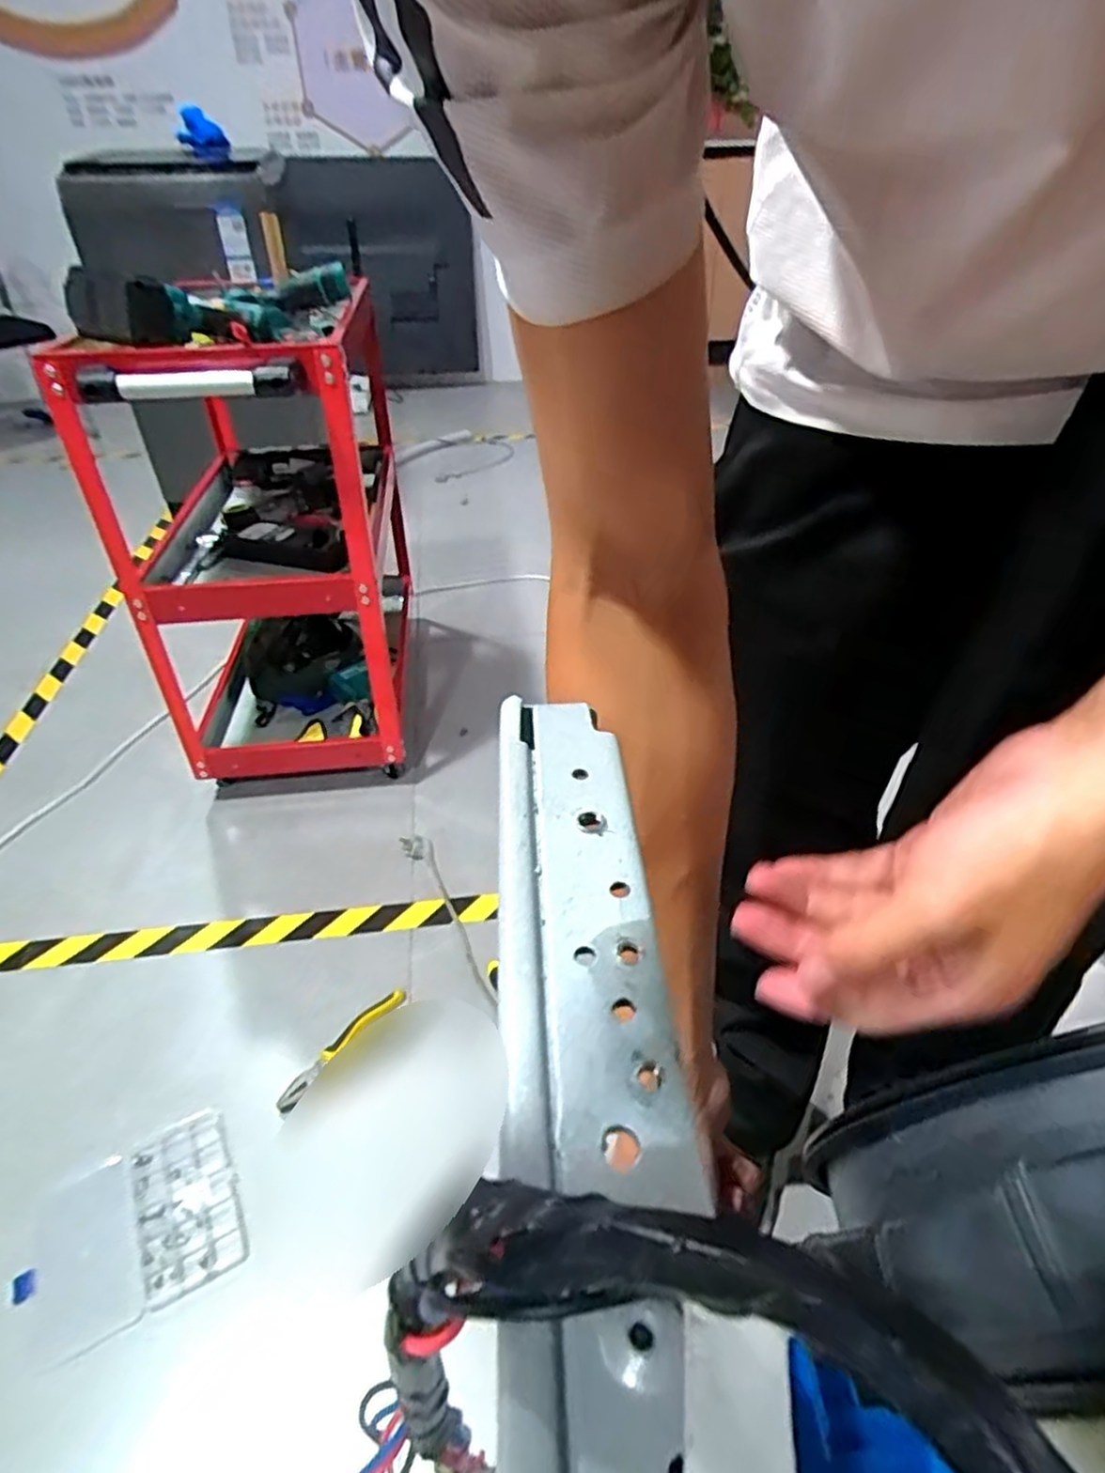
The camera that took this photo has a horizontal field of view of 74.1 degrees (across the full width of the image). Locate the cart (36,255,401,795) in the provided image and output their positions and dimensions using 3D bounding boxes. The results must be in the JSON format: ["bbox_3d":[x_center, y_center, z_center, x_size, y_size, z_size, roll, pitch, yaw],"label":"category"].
[{"bbox_3d":[-0.477,-0.397,1.294,0.356,0.715,0.699,-5,38,-5],"label":"cart"}]

